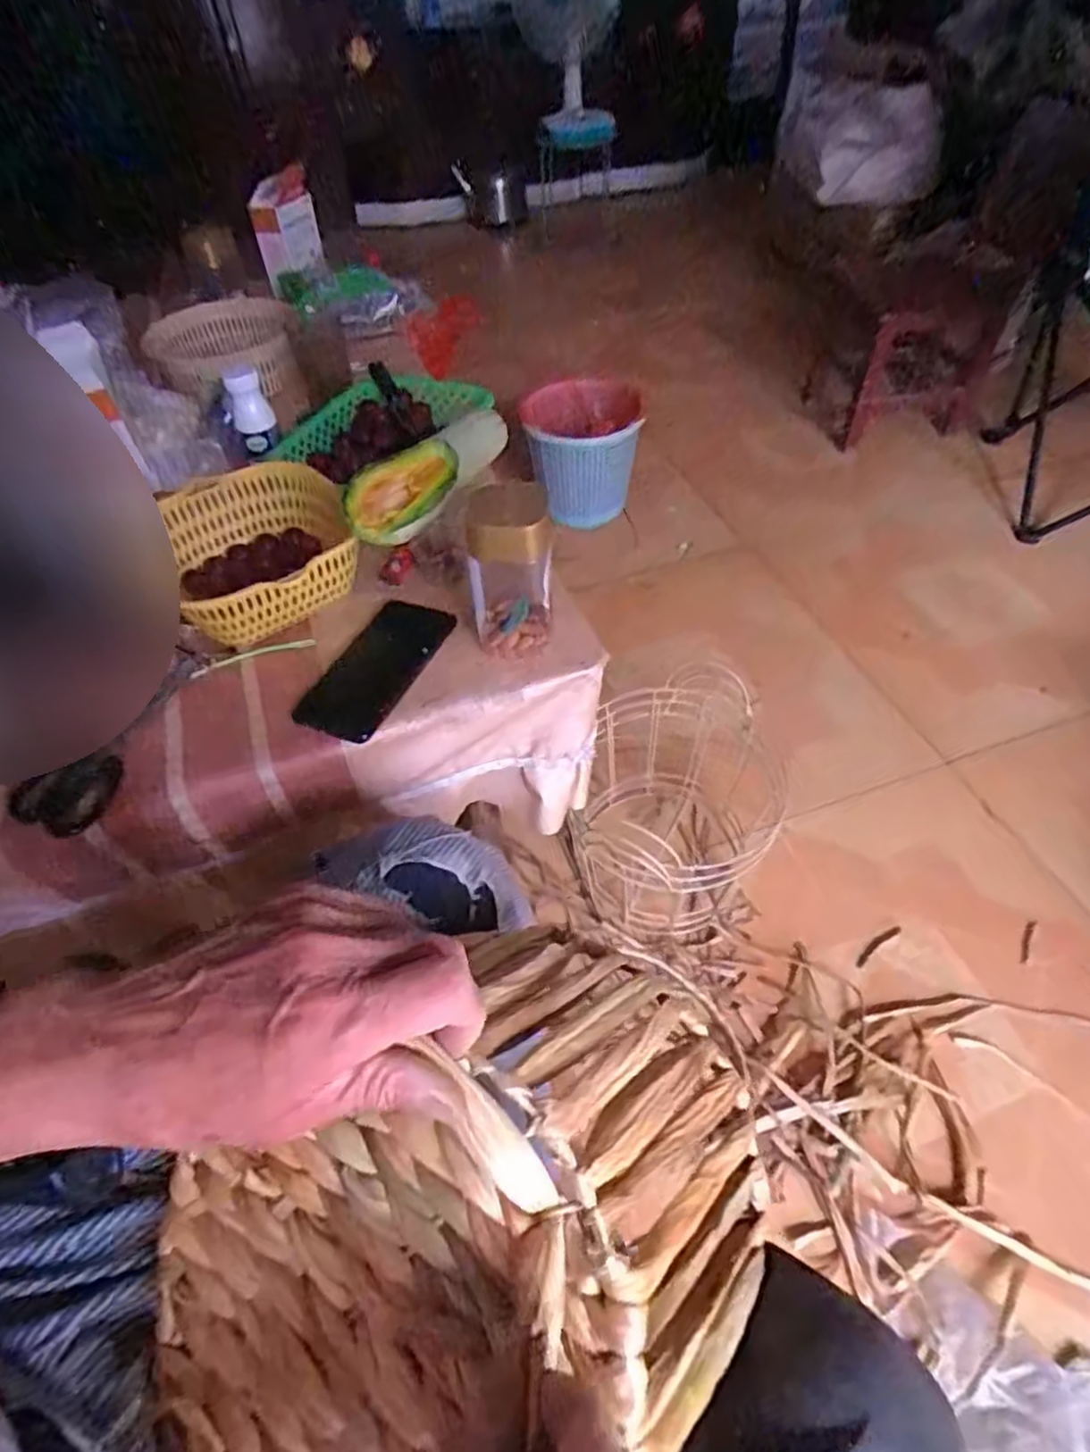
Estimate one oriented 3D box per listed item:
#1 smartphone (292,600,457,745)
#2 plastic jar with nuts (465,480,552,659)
[{"bbox_3d":[-0.147,-0.056,0.637,0.080,0.014,0.164,19,54,18],"label":"smartphone"},{"bbox_3d":[-0.028,-0.125,0.602,0.064,0.129,0.073,-3,50,1],"label":"plastic jar with nuts"}]

